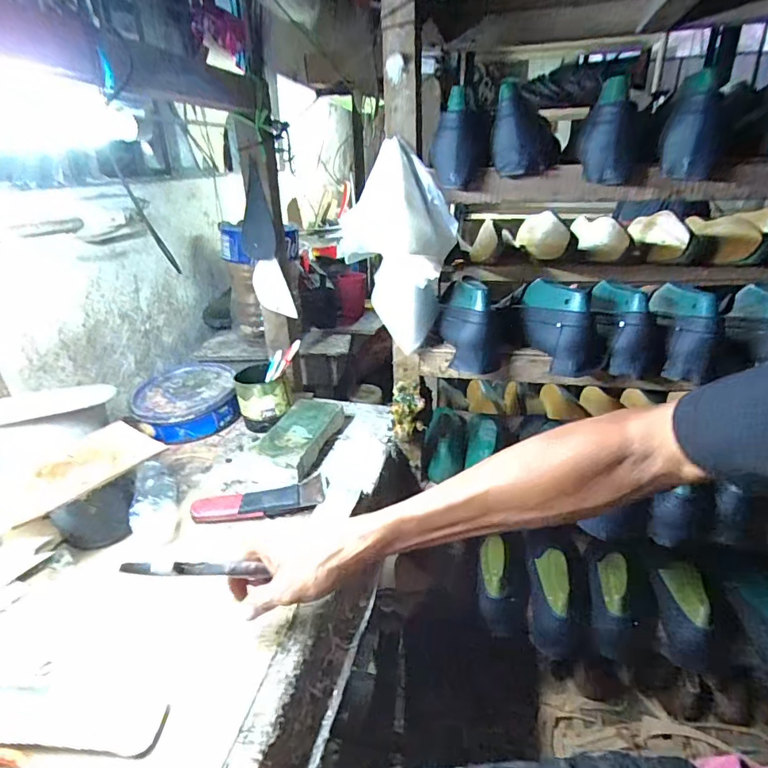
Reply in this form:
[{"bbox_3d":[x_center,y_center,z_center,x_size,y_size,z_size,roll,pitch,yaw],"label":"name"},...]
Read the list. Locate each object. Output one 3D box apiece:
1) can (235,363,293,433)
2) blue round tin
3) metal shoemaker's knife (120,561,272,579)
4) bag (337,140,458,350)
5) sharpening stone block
[{"bbox_3d":[-0.212,0.022,0.849,0.086,0.095,0.090,-10,26,-16],"label":"can"},{"bbox_3d":[-0.365,0.033,0.894,0.175,0.073,0.193,-10,26,-16],"label":"blue round tin"},{"bbox_3d":[-0.169,0.166,0.434,0.121,0.011,0.009,4,24,-6],"label":"metal shoemaker's knife"},{"bbox_3d":[0.014,-0.180,0.672,0.163,0.248,0.060,7,26,19],"label":"bag"},{"bbox_3d":[-0.130,0.083,0.791,0.098,0.042,0.190,5,26,16],"label":"sharpening stone block"}]

